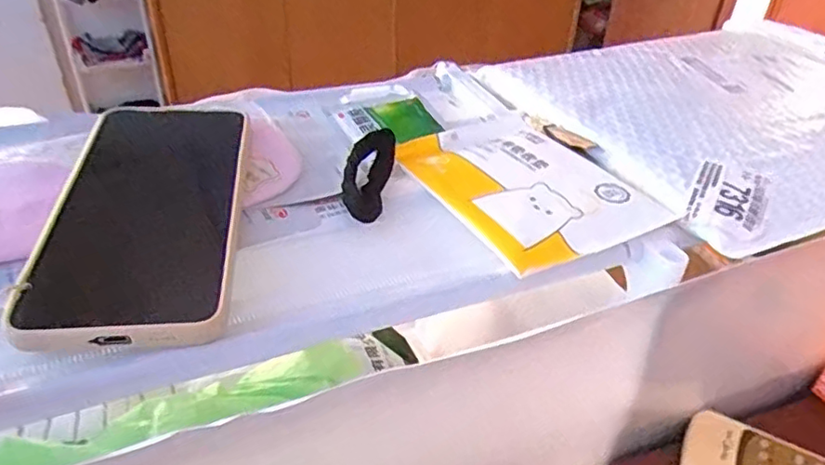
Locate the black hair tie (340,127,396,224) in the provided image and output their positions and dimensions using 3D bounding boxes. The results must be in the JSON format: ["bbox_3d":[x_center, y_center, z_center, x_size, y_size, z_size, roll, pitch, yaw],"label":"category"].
[{"bbox_3d":[-0.025,-0.032,0.327,0.023,0.014,0.075,6,36,4],"label":"black hair tie"}]

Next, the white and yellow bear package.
[{"bbox_3d":[0.058,-0.028,0.334,0.092,0.012,0.138,-16,41,-24],"label":"white and yellow bear package"}]

